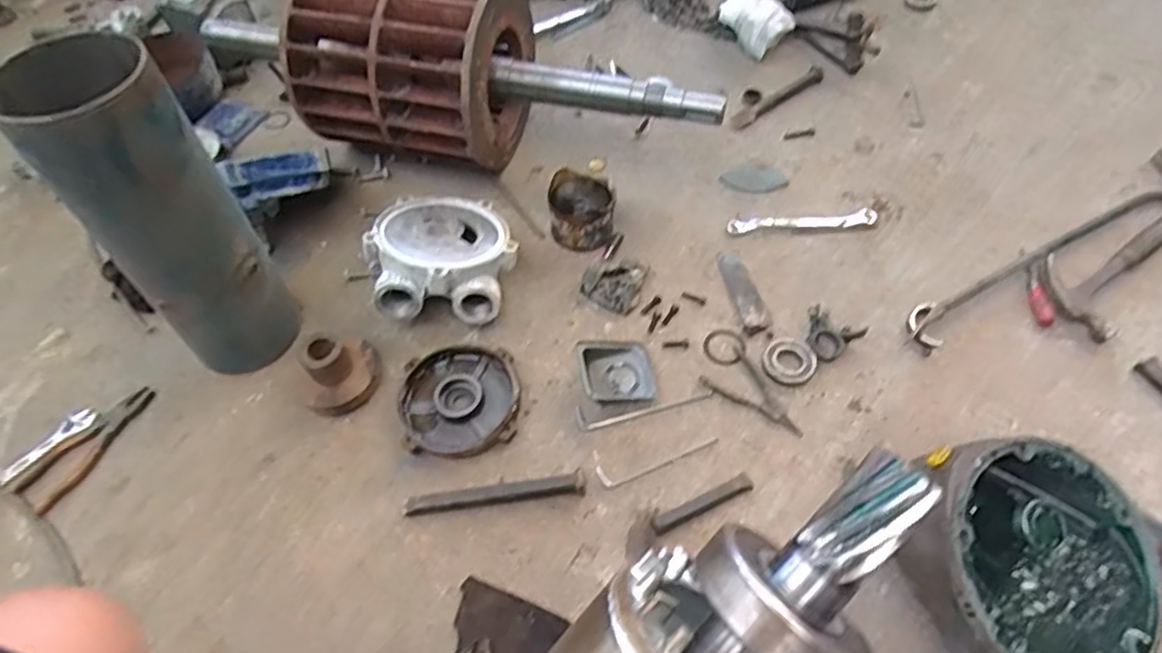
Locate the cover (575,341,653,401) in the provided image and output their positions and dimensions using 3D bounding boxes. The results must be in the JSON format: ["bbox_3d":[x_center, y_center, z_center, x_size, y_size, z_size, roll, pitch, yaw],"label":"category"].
[{"bbox_3d":[0.048,0.060,0.919,0.097,0.036,0.092,-10,56,-4],"label":"cover"}]

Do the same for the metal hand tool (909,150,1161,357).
[{"bbox_3d":[0.714,-0.124,1.001,0.599,0.031,0.076,-29,59,-15],"label":"metal hand tool"}]

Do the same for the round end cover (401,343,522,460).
[{"bbox_3d":[-0.161,0.094,0.915,0.154,0.025,0.166,-2,56,2],"label":"round end cover"}]

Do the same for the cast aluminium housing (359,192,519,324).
[{"bbox_3d":[-0.201,-0.110,1.013,0.203,0.110,0.211,-2,54,3],"label":"cast aluminium housing"}]

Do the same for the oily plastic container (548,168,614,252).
[{"bbox_3d":[0.000,-0.176,1.062,0.096,0.085,0.106,-2,56,2],"label":"oily plastic container"}]

